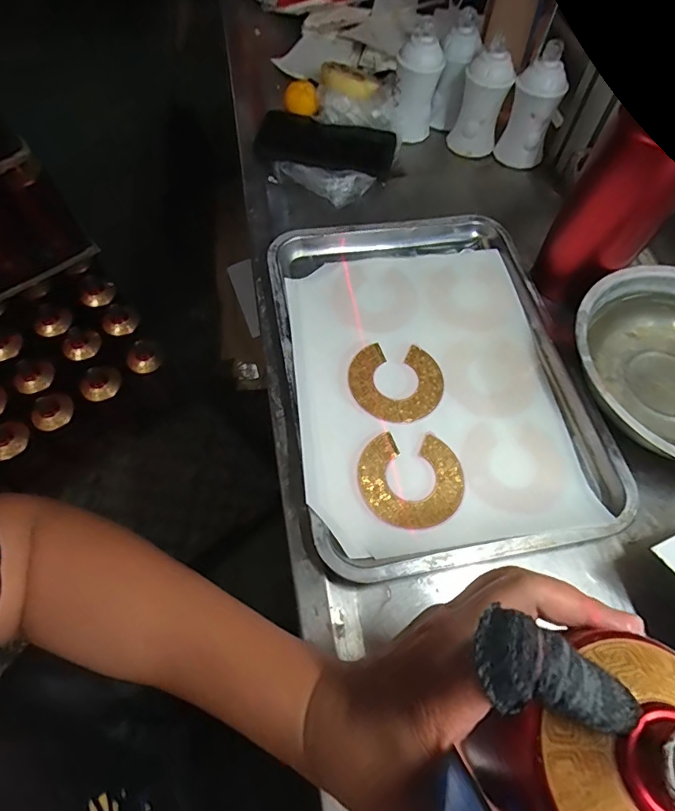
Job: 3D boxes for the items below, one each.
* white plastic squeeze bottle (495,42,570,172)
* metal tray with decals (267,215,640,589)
[{"bbox_3d":[0.226,-0.336,0.543,0.042,0.109,0.052,-15,64,-13],"label":"white plastic squeeze bottle"},{"bbox_3d":[0.081,-0.038,0.420,0.251,0.024,0.344,-10,63,-6],"label":"metal tray with decals"}]

